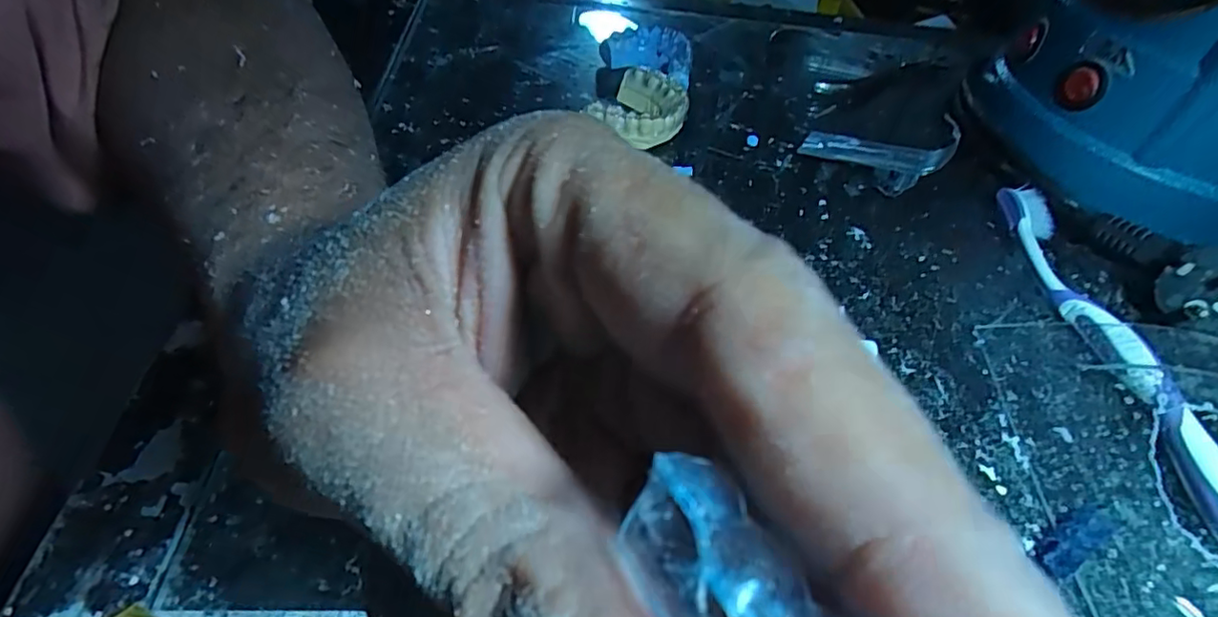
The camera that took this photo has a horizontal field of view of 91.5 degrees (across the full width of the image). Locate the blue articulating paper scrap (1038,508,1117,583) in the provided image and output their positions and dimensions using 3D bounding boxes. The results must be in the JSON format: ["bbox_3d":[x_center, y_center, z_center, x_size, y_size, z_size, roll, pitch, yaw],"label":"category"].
[{"bbox_3d":[0.143,0.070,0.180,0.032,0.004,0.009,-23,56,-25],"label":"blue articulating paper scrap"}]

